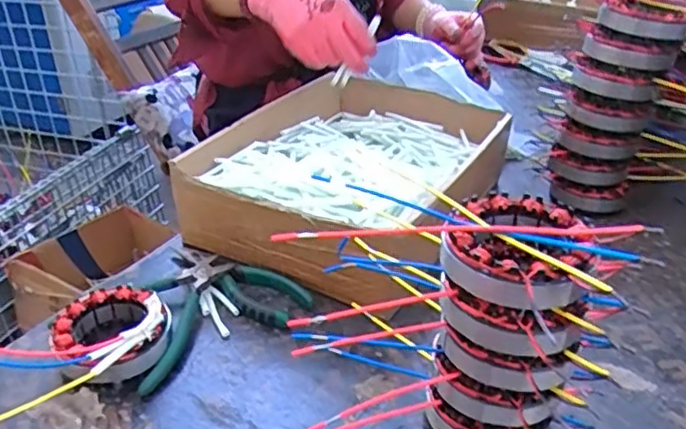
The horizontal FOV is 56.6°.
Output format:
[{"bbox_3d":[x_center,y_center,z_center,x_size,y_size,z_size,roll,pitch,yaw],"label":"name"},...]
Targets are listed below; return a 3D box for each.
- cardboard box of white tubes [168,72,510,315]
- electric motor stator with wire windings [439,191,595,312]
[{"bbox_3d":[0.019,-0.046,0.685,0.235,0.102,0.336,16,33,24],"label":"cardboard box of white tubes"},{"bbox_3d":[0.101,0.020,0.368,0.080,0.028,0.088,0,31,0],"label":"electric motor stator with wire windings"}]

